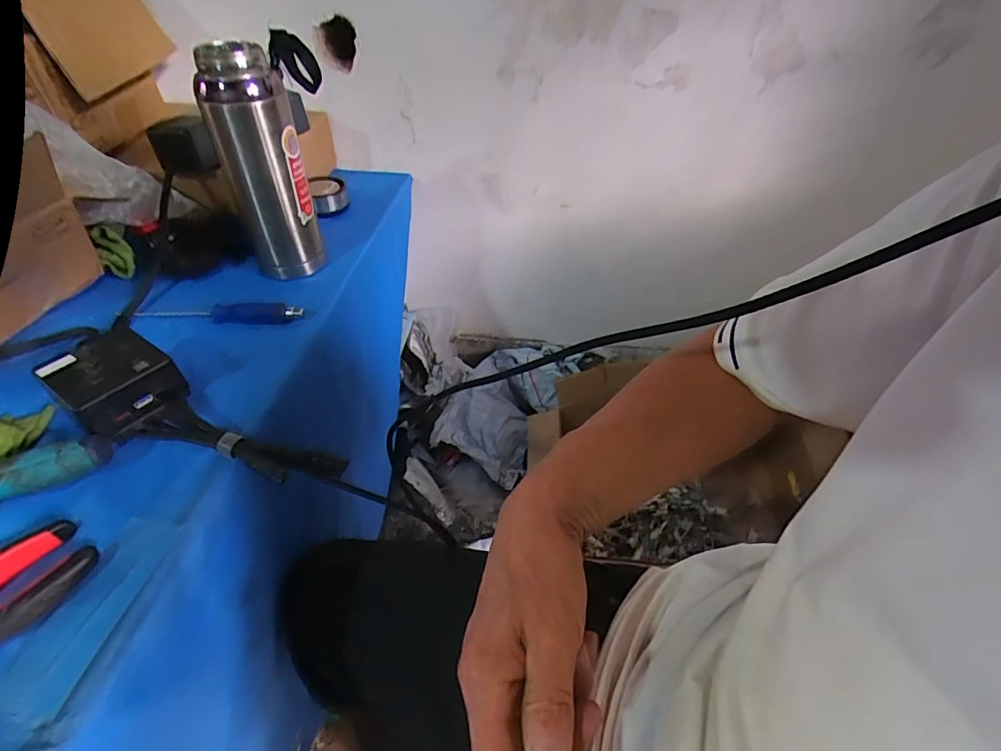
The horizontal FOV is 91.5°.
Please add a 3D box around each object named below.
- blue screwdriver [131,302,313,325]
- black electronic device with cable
[{"bbox_3d":[-0.290,-0.063,0.502,0.178,0.020,0.024,0,43,-1],"label":"blue screwdriver"},{"bbox_3d":[-0.315,0.008,0.399,0.084,0.046,0.076,26,48,25],"label":"black electronic device with cable"}]

